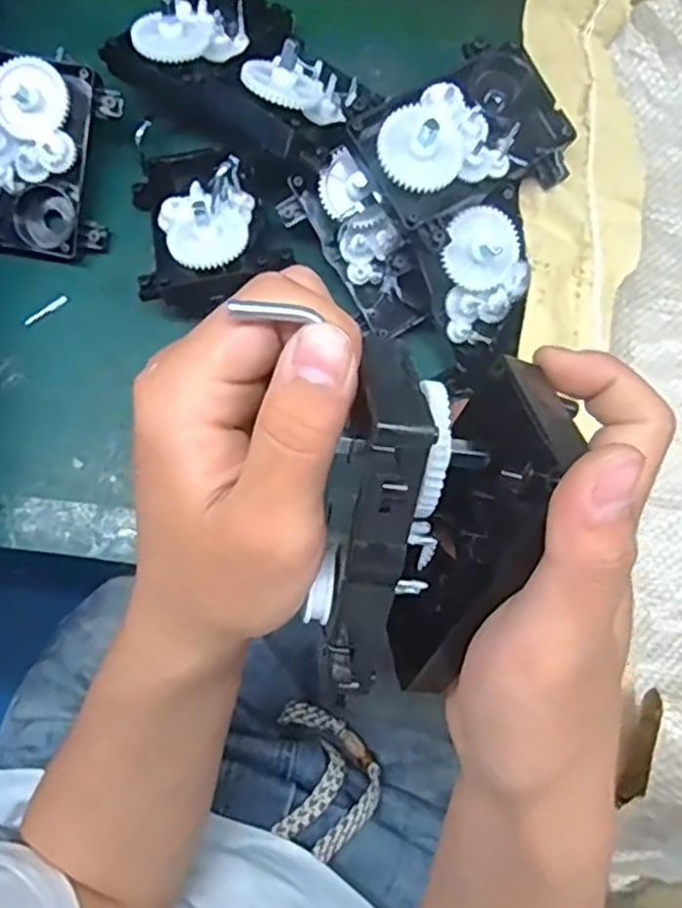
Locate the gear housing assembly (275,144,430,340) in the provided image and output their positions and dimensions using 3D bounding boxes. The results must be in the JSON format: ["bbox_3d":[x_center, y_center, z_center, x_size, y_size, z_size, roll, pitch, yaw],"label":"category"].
[{"bbox_3d":[0.014,-0.112,0.396,0.097,0.055,0.032,54,41,-16],"label":"gear housing assembly"}]

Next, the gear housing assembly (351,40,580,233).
[{"bbox_3d":[0.061,-0.155,0.363,0.102,0.043,0.076,-35,104,-18],"label":"gear housing assembly"}]

